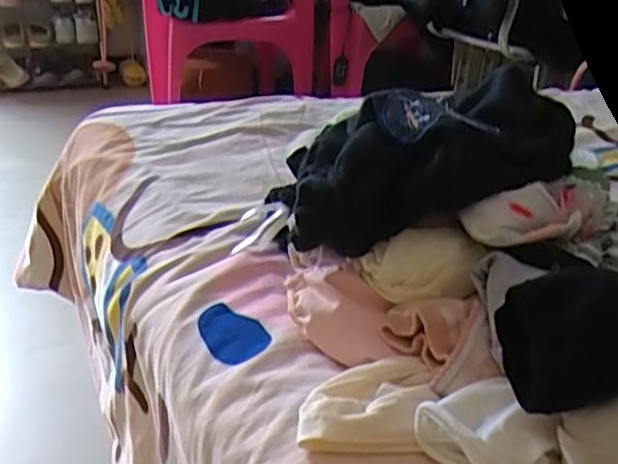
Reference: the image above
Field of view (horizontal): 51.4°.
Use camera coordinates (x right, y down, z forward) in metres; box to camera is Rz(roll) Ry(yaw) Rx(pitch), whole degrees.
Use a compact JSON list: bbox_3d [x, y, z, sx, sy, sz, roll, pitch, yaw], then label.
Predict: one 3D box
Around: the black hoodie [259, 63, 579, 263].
[{"bbox_3d":[0.070,-0.047,0.411,0.182,0.070,0.093,-20,30,0],"label":"black hoodie"}]

